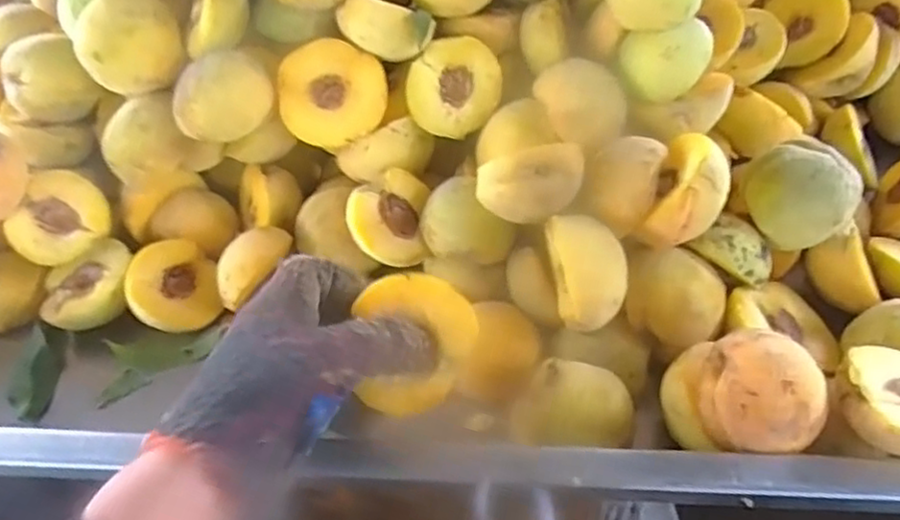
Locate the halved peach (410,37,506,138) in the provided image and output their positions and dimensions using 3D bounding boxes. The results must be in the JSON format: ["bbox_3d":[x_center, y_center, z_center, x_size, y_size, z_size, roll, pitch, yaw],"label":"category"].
[{"bbox_3d":[0.004,-0.119,0.480,0.064,0.033,0.066,-6,89,7],"label":"halved peach"}]

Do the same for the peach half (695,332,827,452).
[{"bbox_3d":[0.160,0.068,0.347,0.057,0.040,0.054,-3,48,3],"label":"peach half"}]

